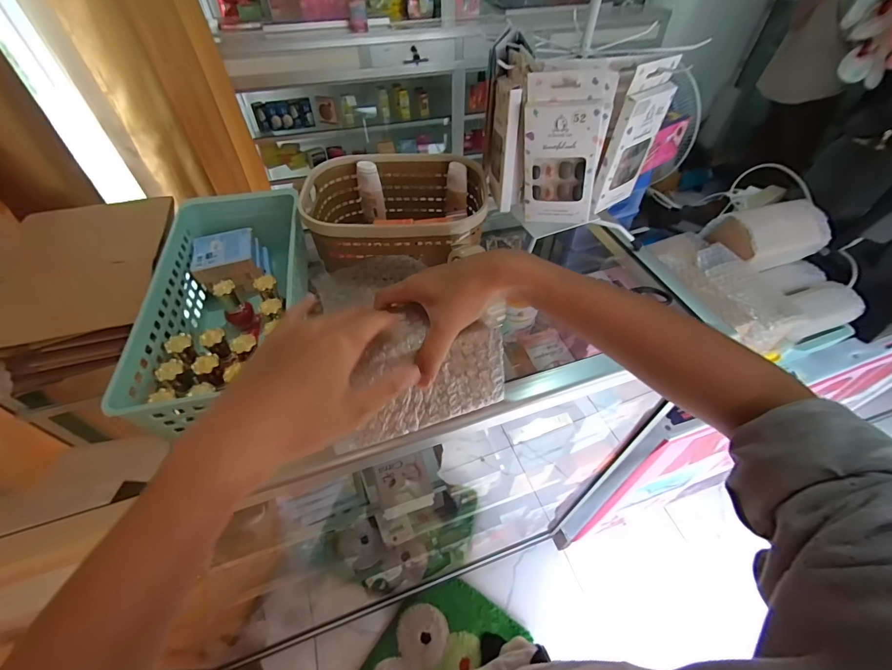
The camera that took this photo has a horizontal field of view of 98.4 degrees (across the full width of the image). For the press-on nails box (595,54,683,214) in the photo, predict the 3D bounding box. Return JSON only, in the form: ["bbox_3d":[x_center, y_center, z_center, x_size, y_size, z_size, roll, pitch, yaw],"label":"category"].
[{"bbox_3d":[0.195,-0.198,0.399,0.072,0.140,0.014,-29,54,-23],"label":"press-on nails box"}]

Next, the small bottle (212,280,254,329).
[{"bbox_3d":[-0.228,-0.033,0.414,0.027,0.046,0.030,-32,56,-24],"label":"small bottle"}]

